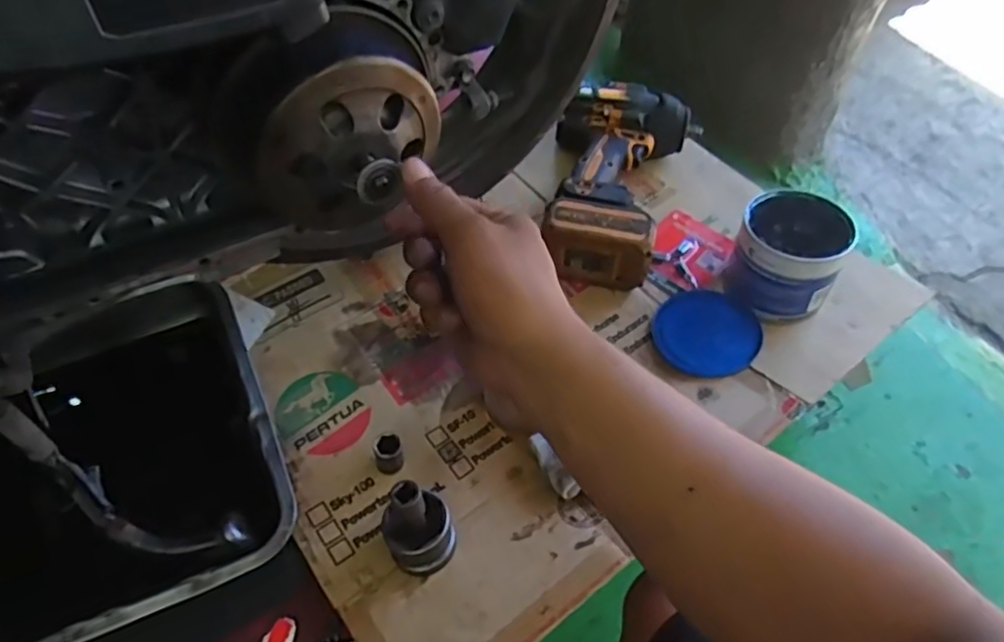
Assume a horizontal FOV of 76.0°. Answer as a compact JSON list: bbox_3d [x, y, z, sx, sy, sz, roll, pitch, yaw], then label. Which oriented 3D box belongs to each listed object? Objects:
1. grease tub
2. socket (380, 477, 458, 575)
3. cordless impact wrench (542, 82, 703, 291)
[{"bbox_3d":[0.285,-0.065,0.649,0.100,0.094,0.100,1,56,-1],"label":"grease tub"},{"bbox_3d":[-0.062,0.160,0.491,0.052,0.084,0.047,-9,57,-8],"label":"socket"},{"bbox_3d":[0.129,-0.163,0.725,0.142,0.069,0.258,11,56,6],"label":"cordless impact wrench"}]

